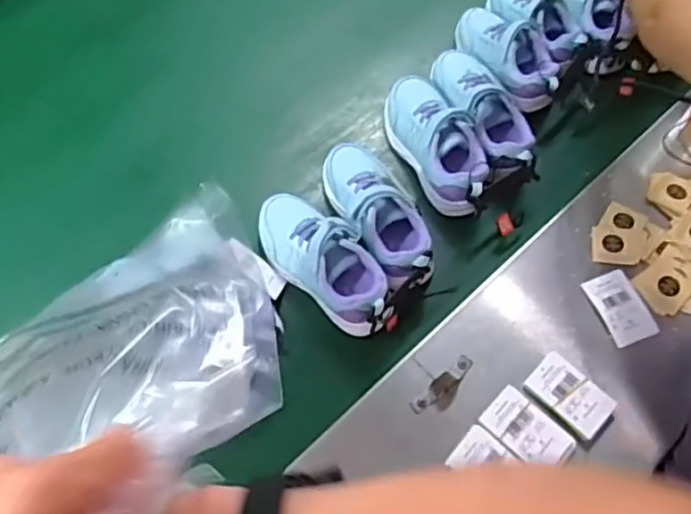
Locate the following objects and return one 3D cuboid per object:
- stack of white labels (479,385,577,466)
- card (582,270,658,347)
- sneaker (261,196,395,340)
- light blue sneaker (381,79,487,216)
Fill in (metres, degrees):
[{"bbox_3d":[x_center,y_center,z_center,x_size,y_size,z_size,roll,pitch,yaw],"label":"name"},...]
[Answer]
[{"bbox_3d":[0.176,0.170,0.614,0.052,0.012,0.083,-40,72,-20],"label":"stack of white labels"},{"bbox_3d":[0.293,0.054,0.675,0.049,0.005,0.080,-20,57,-3],"label":"card"},{"bbox_3d":[-0.024,0.003,0.675,0.072,0.073,0.182,-39,72,-19],"label":"sneaker"},{"bbox_3d":[0.107,-0.138,0.743,0.080,0.061,0.188,-22,67,-13],"label":"light blue sneaker"}]

